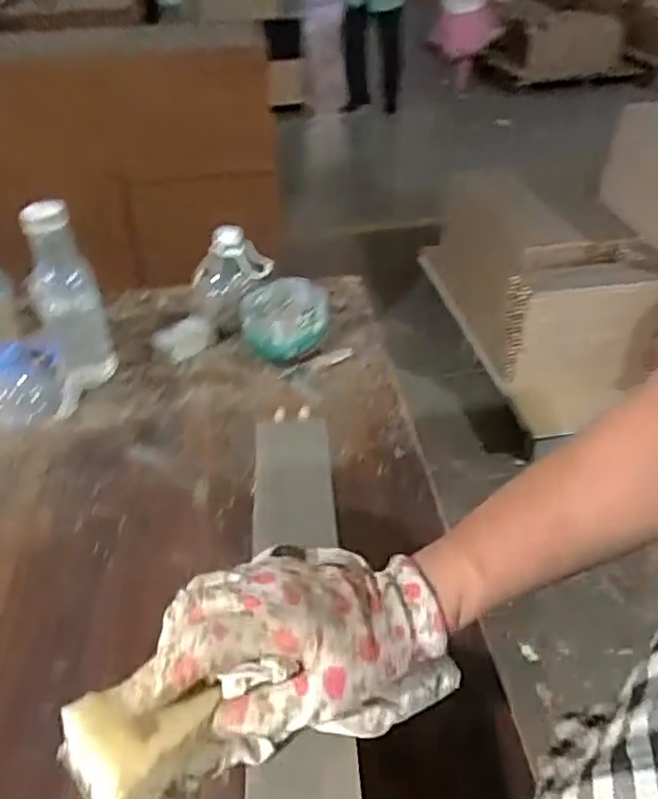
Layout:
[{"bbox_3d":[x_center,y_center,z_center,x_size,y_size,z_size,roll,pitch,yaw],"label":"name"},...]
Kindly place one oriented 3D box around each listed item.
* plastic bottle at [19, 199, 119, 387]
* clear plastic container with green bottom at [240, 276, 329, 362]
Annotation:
[{"bbox_3d":[-0.298,-0.110,0.766,0.068,0.239,0.056,-14,40,-21],"label":"plastic bottle"},{"bbox_3d":[-0.056,-0.104,0.844,0.108,0.072,0.103,-7,37,-2],"label":"clear plastic container with green bottom"}]

